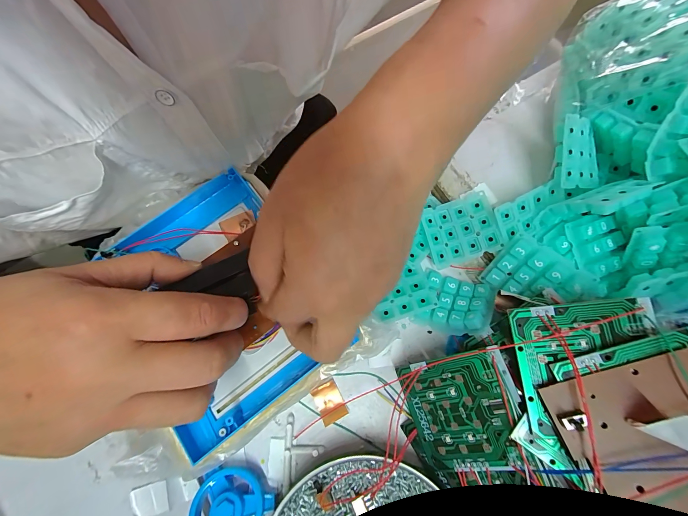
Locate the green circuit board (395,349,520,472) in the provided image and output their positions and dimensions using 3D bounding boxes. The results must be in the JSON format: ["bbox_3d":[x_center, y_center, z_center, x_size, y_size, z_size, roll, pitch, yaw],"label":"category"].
[{"bbox_3d":[0.075,0.104,0.196,0.067,0.004,0.071,-26,76,30],"label":"green circuit board"}]

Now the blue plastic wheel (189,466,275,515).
[{"bbox_3d":[-0.079,0.172,0.199,0.047,0.016,0.047,1,55,-2],"label":"blue plastic wheel"}]

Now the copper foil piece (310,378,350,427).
[{"bbox_3d":[-0.012,0.112,0.225,0.020,0.004,0.028,-27,76,-5],"label":"copper foil piece"}]

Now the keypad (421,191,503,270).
[{"bbox_3d":[0.095,-0.024,0.240,0.054,0.007,0.050,-19,77,10],"label":"keypad"}]

